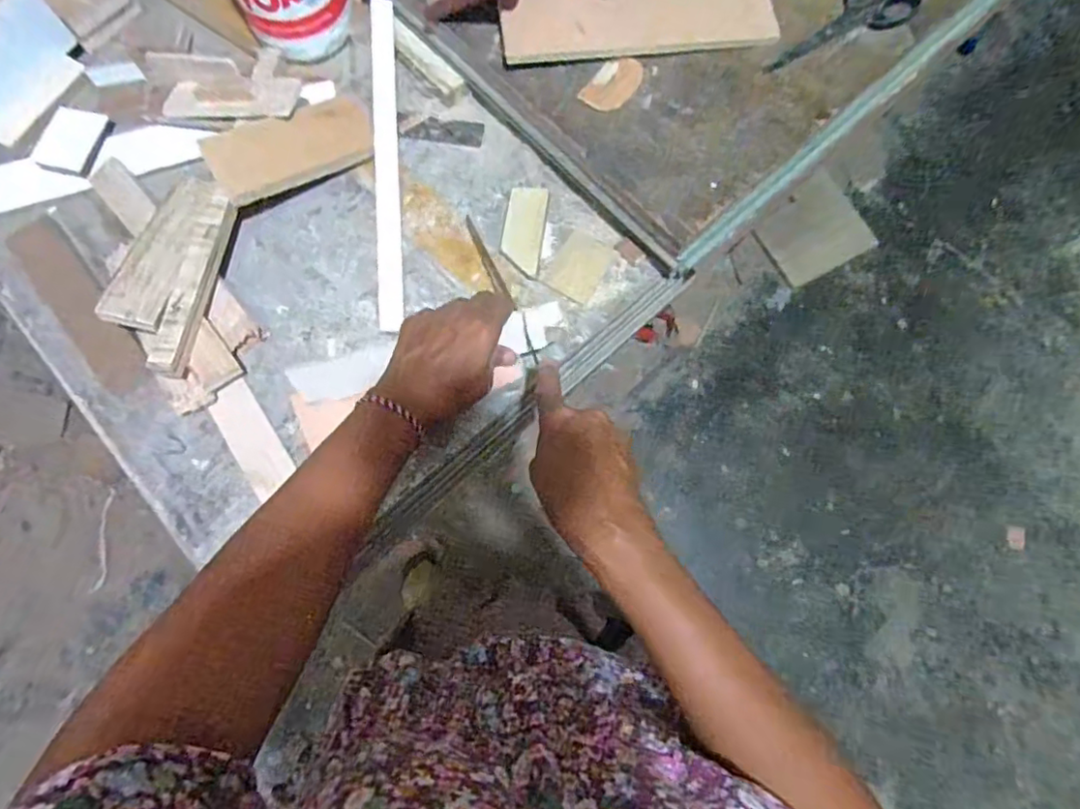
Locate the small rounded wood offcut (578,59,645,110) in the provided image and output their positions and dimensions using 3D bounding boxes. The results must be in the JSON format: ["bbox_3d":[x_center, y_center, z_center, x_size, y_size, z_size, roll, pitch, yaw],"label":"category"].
[{"bbox_3d":[0.062,-0.268,0.502,0.035,0.006,0.056,36,77,9],"label":"small rounded wood offcut"}]

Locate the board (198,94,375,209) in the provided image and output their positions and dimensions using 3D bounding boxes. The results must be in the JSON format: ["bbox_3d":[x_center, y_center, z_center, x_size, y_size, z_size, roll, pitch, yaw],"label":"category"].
[{"bbox_3d":[-0.210,-0.221,0.516,0.139,0.008,0.059,-29,101,-17],"label":"board"}]

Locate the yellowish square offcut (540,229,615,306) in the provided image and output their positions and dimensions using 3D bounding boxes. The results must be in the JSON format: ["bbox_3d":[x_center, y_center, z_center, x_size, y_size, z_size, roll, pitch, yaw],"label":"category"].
[{"bbox_3d":[0.033,-0.120,0.518,0.042,0.007,0.058,30,77,8],"label":"yellowish square offcut"}]

